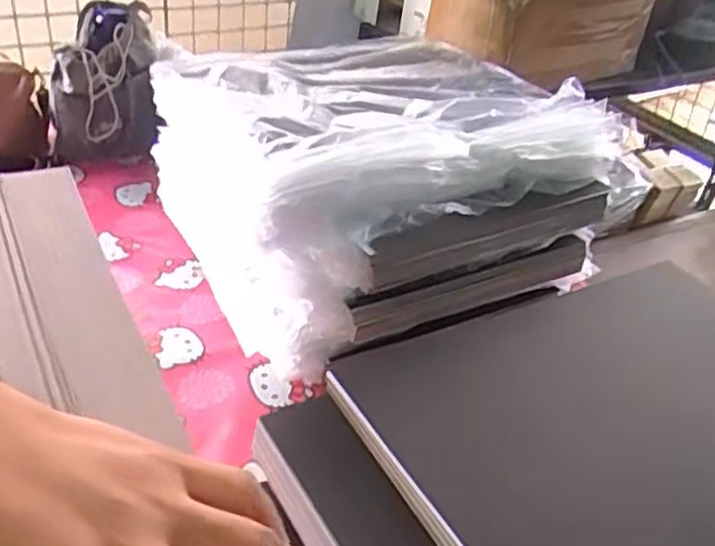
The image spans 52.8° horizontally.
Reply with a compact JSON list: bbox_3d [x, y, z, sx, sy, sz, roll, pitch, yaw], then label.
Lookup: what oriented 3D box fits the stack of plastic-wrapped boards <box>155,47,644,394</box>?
[{"bbox_3d":[0.024,-0.145,1.043,0.500,0.258,0.455,-13,39,-26],"label":"stack of plastic-wrapped boards"}]

